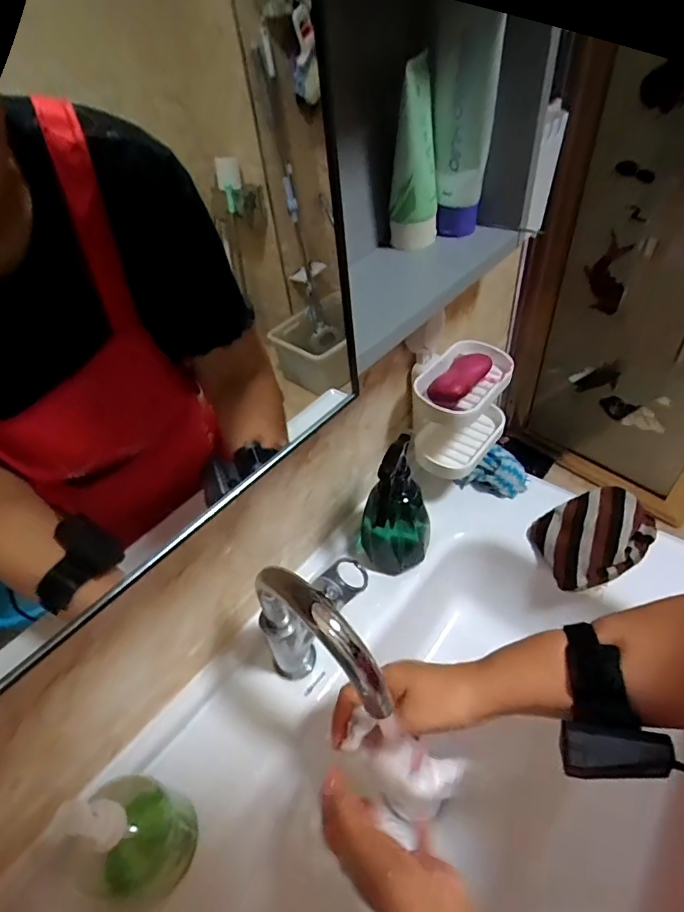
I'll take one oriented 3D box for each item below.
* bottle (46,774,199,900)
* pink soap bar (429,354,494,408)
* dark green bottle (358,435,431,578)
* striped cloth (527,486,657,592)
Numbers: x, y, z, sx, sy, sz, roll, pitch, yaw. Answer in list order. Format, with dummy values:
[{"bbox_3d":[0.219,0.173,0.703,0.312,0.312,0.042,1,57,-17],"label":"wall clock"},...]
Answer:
[{"bbox_3d":[-0.171,0.305,0.389,0.065,0.133,0.077,-3,44,4],"label":"bottle"},{"bbox_3d":[0.142,-0.096,0.579,0.084,0.031,0.046,-33,50,-24],"label":"pink soap bar"},{"bbox_3d":[0.062,0.069,0.567,0.084,0.179,0.090,-4,44,4],"label":"dark green bottle"},{"bbox_3d":[0.320,0.094,0.604,0.148,0.053,0.109,-22,46,-14],"label":"striped cloth"}]

